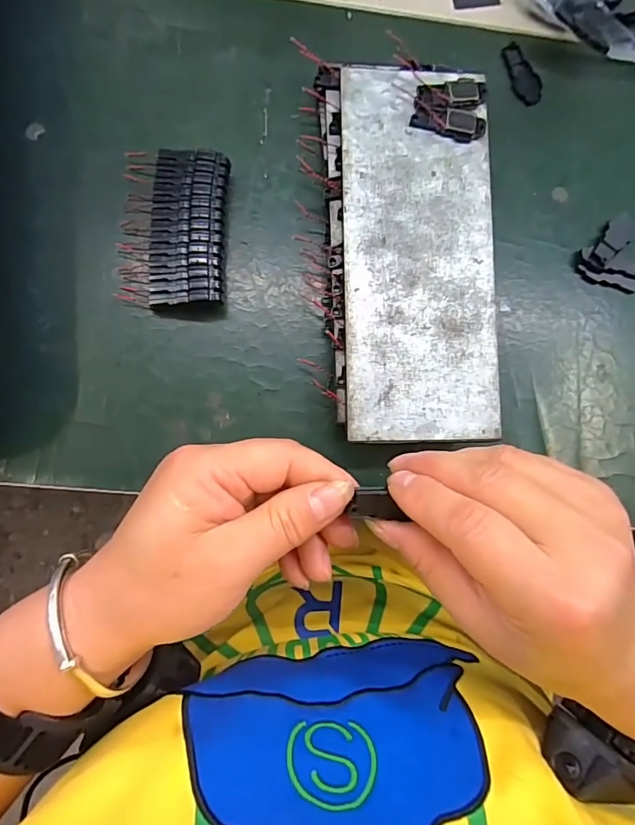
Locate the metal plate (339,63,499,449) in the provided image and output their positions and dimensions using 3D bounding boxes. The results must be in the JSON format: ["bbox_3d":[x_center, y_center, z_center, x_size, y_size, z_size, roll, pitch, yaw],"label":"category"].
[{"bbox_3d":[0.053,-0.084,0.241,0.078,0.004,0.194,-1,86,-5],"label":"metal plate"}]

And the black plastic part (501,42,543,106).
[{"bbox_3d":[0.125,-0.207,0.283,0.018,0.004,0.039,-20,87,-6],"label":"black plastic part"}]

